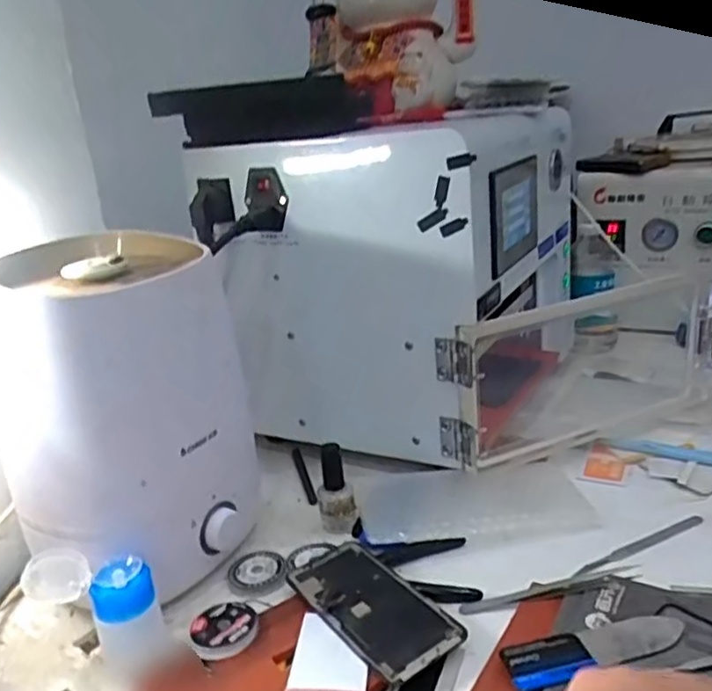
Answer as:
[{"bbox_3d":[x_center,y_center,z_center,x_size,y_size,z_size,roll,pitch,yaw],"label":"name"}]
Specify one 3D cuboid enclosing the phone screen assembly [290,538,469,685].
[{"bbox_3d":[0.011,0.185,0.492,0.068,0.008,0.142,-18,22,-31],"label":"phone screen assembly"}]

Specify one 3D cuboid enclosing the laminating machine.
[{"bbox_3d":[0.069,-0.104,0.806,0.303,0.308,0.432,4,21,27],"label":"laminating machine"}]

